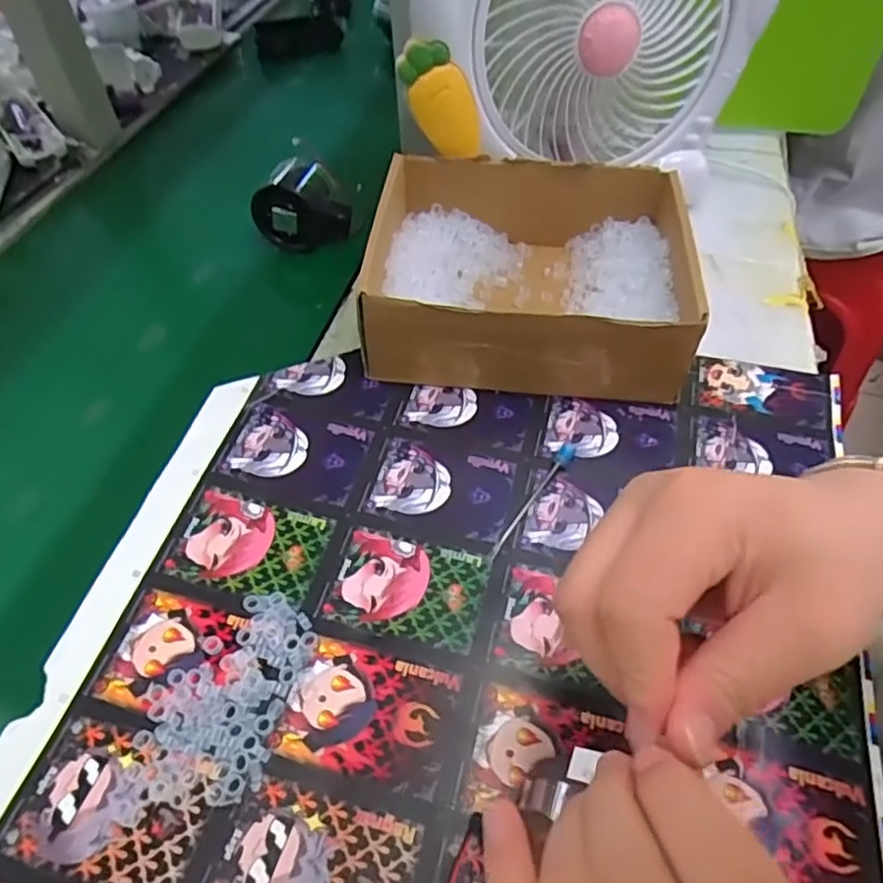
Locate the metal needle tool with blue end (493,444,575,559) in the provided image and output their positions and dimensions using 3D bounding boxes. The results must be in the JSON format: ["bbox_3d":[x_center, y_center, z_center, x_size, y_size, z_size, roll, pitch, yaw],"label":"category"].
[{"bbox_3d":[0.055,0.034,0.380,0.009,0.007,0.091,27,57,20],"label":"metal needle tool with blue end"}]

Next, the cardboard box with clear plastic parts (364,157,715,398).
[{"bbox_3d":[0.058,-0.118,0.458,0.208,0.070,0.170,4,52,4],"label":"cardboard box with clear plastic parts"}]

